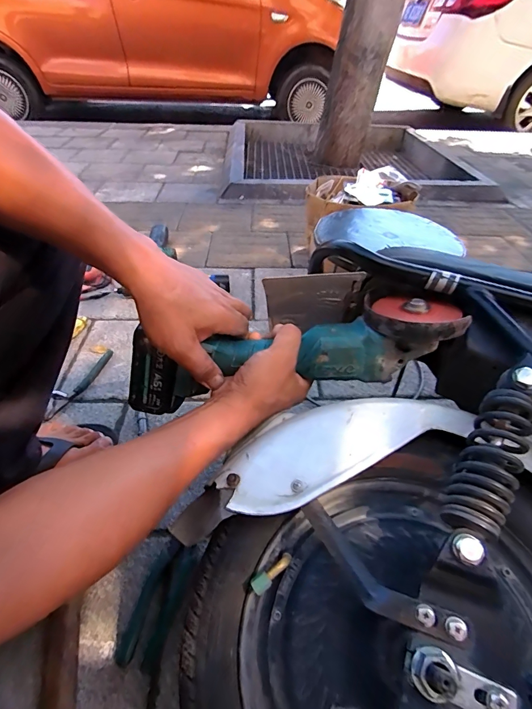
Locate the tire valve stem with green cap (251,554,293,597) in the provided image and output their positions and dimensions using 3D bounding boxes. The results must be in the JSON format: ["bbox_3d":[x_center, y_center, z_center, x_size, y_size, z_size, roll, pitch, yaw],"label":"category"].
[{"bbox_3d":[0.005,0.188,0.327,0.041,0.007,0.015,-31,52,-31],"label":"tire valve stem with green cap"}]

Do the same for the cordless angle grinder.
[{"bbox_3d":[0.022,-0.010,0.419,0.354,0.088,0.093,-9,43,2],"label":"cordless angle grinder"}]

